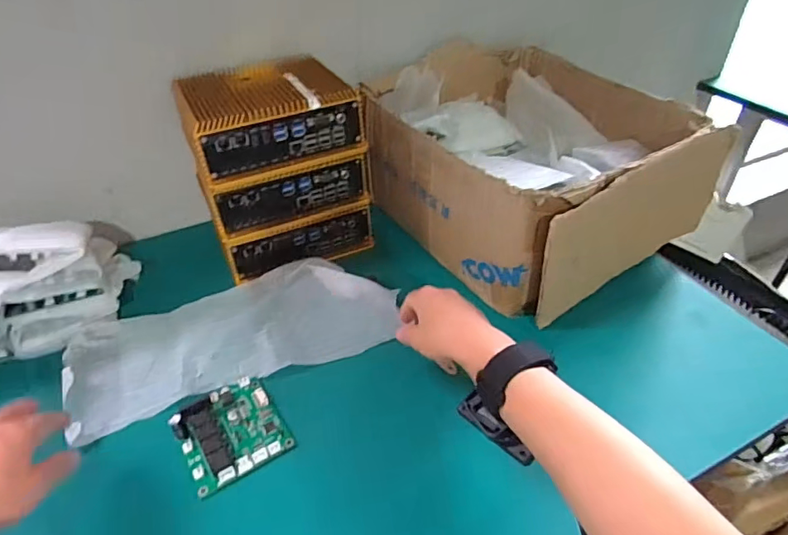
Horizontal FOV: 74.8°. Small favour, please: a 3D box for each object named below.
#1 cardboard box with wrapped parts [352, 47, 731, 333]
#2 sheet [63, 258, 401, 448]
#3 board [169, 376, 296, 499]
[{"bbox_3d":[0.174,-0.141,0.688,0.325,0.155,0.370,-23,45,-24],"label":"cardboard box with wrapped parts"},{"bbox_3d":[-0.170,0.065,0.565,0.331,0.029,0.164,-15,42,-13],"label":"sheet"},{"bbox_3d":[-0.152,0.148,0.478,0.087,0.019,0.092,-24,45,-25],"label":"board"}]

